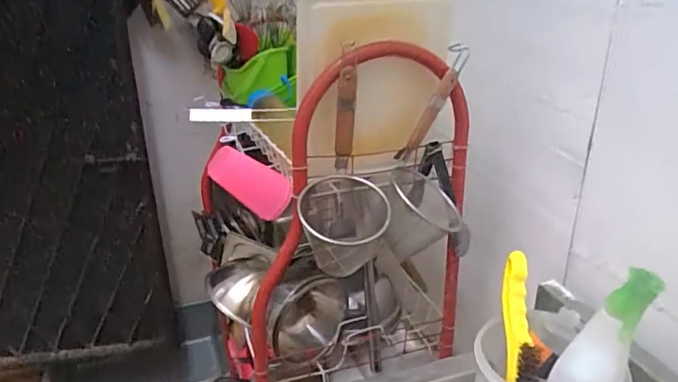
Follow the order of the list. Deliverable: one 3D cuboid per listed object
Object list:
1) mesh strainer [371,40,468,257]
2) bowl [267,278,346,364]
[{"bbox_3d":[0.122,-0.035,0.812,0.130,0.298,0.138,3,25,7],"label":"mesh strainer"},{"bbox_3d":[-0.056,0.233,0.971,0.139,0.133,0.089,-1,24,-1],"label":"bowl"}]

